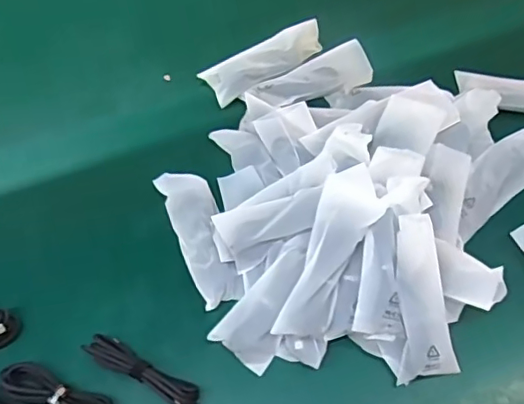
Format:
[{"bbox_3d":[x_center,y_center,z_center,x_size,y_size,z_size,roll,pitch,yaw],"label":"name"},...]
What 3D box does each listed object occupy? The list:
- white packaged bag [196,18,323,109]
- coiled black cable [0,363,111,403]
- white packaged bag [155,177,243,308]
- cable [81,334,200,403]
[{"bbox_3d":[0.004,-0.168,0.678,0.149,0.037,0.052,-25,65,-13],"label":"white packaged bag"},{"bbox_3d":[-0.182,0.176,0.502,0.106,0.017,0.033,22,64,11],"label":"coiled black cable"},{"bbox_3d":[-0.062,0.033,0.578,0.051,0.016,0.147,-18,64,-9],"label":"white packaged bag"},{"bbox_3d":[-0.109,0.155,0.515,0.112,0.024,0.026,26,65,13],"label":"cable"}]

